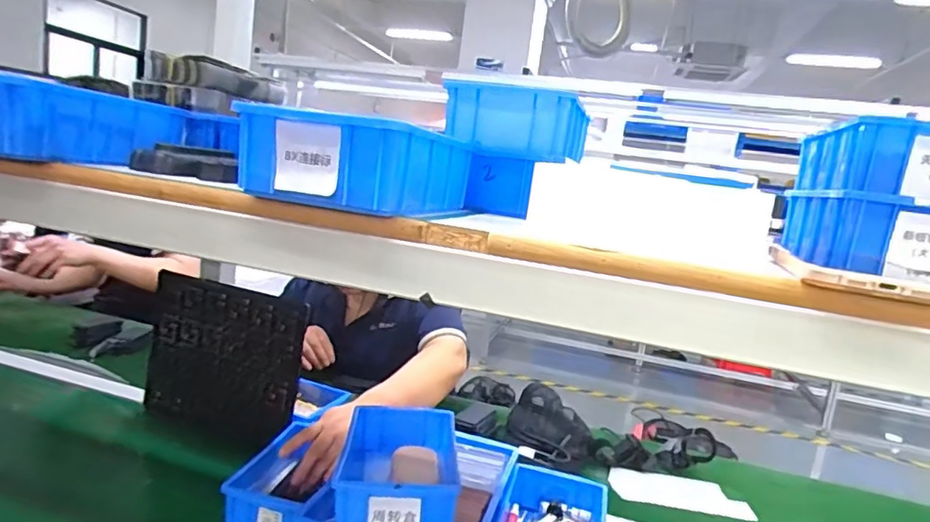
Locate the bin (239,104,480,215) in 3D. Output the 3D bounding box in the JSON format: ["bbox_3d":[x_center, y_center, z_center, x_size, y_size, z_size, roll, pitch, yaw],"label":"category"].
[{"bbox_3d":[-0.079,-0.080,0.468,0.127,0.061,0.177,10,10,17],"label":"bin"}]

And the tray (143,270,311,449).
[{"bbox_3d":[-0.398,0.163,0.927,0.284,0.239,0.022,11,1,12],"label":"tray"}]

